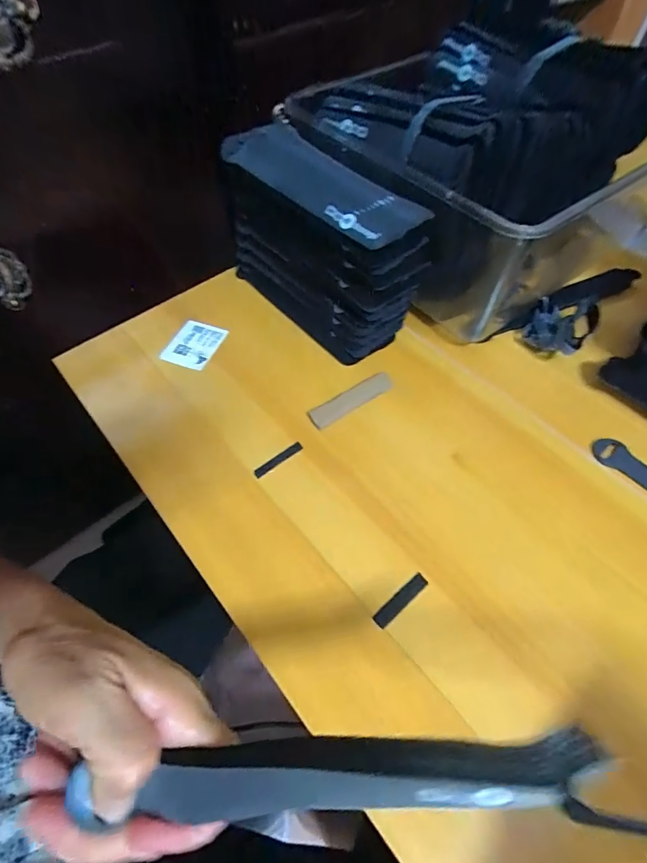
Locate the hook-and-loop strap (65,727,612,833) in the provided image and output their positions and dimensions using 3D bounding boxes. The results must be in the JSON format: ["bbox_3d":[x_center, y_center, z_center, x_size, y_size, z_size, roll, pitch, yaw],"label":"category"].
[{"bbox_3d":[-0.002,0.125,0.152,0.187,0.012,0.021,-9,56,7],"label":"hook-and-loop strap"}]

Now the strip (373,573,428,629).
[{"bbox_3d":[0.054,0.118,0.294,0.046,0.004,0.010,-35,62,-20],"label":"strip"}]

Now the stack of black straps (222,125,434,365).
[{"bbox_3d":[-0.003,-0.183,0.412,0.097,0.136,0.206,-30,61,-17],"label":"stack of black straps"}]

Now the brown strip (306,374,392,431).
[{"bbox_3d":[0.026,-0.030,0.391,0.086,0.005,0.021,-29,60,-17],"label":"brown strip"}]

